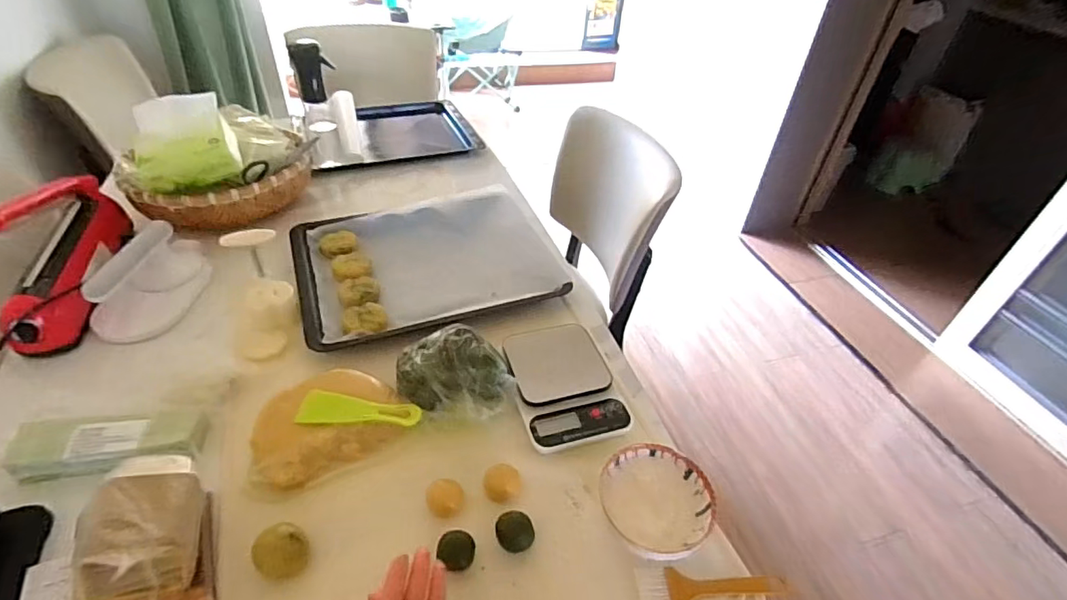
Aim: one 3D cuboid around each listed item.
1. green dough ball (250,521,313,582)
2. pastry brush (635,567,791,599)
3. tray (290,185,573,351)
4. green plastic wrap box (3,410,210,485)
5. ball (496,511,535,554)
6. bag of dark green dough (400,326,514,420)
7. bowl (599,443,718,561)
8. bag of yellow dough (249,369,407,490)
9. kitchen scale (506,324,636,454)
[{"bbox_3d":[-0.244,0.244,0.512,0.053,0.030,0.045,26,45,22],"label":"green dough ball"},{"bbox_3d":[0.177,0.284,0.520,0.147,0.009,0.040,0,41,-5],"label":"pastry brush"},{"bbox_3d":[-0.175,-0.075,0.853,0.385,0.025,0.297,-13,44,-19],"label":"tray"},{"bbox_3d":[-0.466,0.156,0.578,0.177,0.037,0.063,-5,42,-11],"label":"green plastic wrap box"},{"bbox_3d":[-0.019,0.240,0.540,0.038,0.026,0.036,3,41,-2],"label":"ball"},{"bbox_3d":[-0.099,0.088,0.656,0.137,0.072,0.103,-1,42,-7],"label":"bag of dark green dough"},{"bbox_3d":[0.123,0.215,0.550,0.111,0.051,0.113,3,41,-2],"label":"bowl"},{"bbox_3d":[-0.250,0.138,0.619,0.161,0.030,0.129,-22,48,-27],"label":"bag of yellow dough"},{"bbox_3d":[0.038,0.106,0.677,0.126,0.032,0.174,-9,43,-15],"label":"kitchen scale"}]

